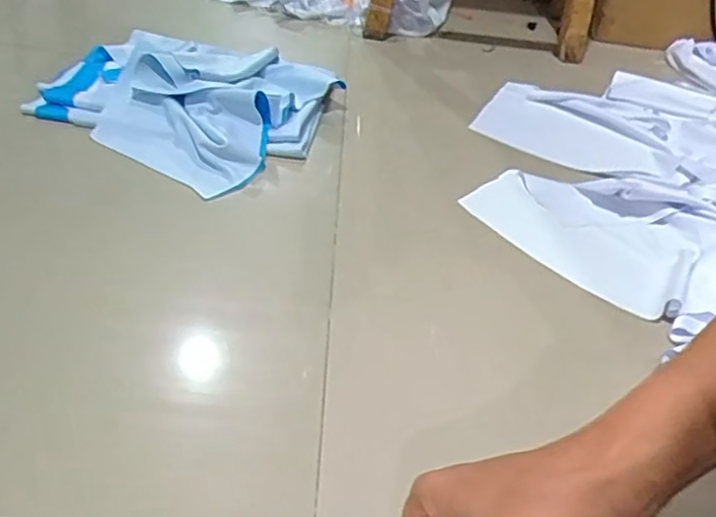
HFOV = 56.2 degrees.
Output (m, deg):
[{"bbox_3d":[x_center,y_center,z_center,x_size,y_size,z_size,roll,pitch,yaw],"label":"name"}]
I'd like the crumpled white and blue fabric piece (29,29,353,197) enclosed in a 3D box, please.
[{"bbox_3d":[-0.179,-0.175,0.724,0.287,0.062,0.250,22,39,16],"label":"crumpled white and blue fabric piece"}]

